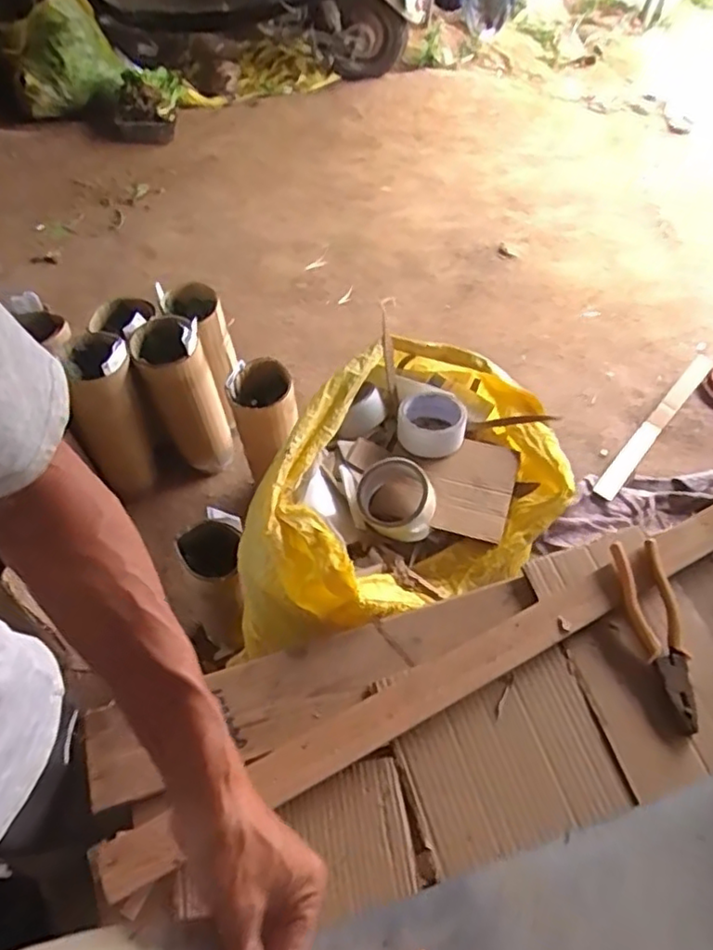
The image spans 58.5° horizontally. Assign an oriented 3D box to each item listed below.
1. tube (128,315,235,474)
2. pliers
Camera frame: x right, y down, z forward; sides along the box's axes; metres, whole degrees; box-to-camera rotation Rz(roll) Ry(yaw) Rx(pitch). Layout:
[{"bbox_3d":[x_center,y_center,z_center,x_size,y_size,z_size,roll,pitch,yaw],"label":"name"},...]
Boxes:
[{"bbox_3d":[-0.392,-0.175,1.468,0.147,0.441,0.120,-17,60,-13],"label":"tube"},{"bbox_3d":[0.313,0.162,0.654,0.050,0.026,0.188,-6,60,-5],"label":"pliers"}]

